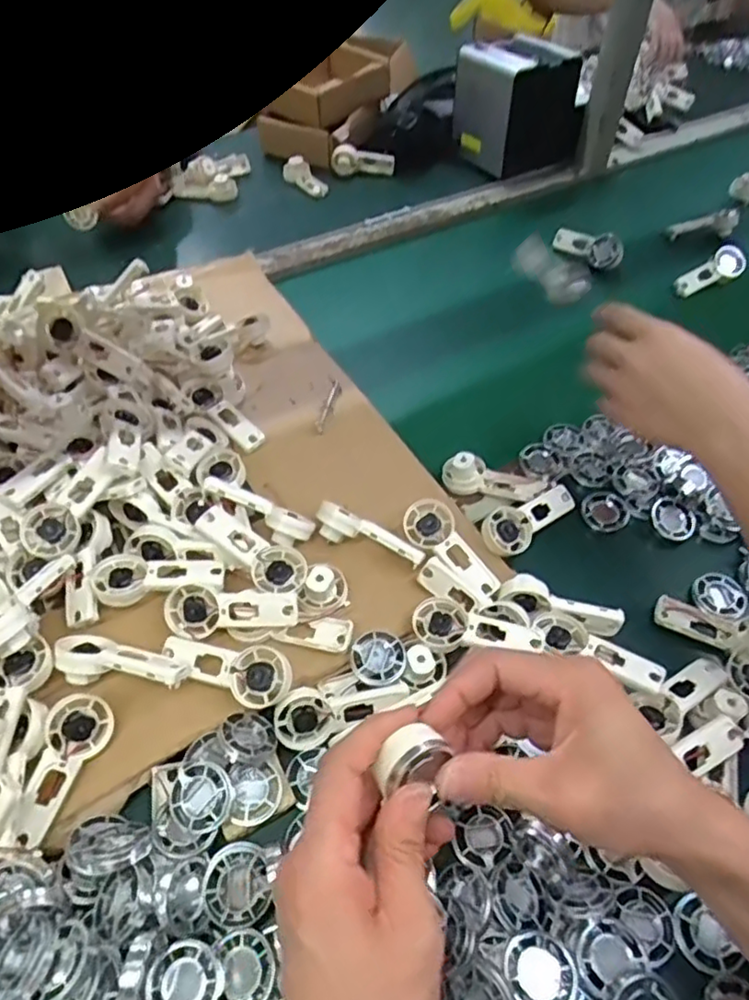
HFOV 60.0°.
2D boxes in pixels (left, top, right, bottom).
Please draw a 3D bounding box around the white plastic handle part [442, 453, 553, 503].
[{"bbox_3d":[0.111,-0.020,0.593,0.094,0.028,0.035,12,52,9],"label":"white plastic handle part"}]

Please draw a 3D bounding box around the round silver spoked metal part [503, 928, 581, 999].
[{"bbox_3d":[0.091,0.262,0.358,0.038,0.015,0.040,0,51,-1],"label":"round silver spoked metal part"}]

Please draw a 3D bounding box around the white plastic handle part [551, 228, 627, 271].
[{"bbox_3d":[0.273,-0.327,0.830,0.017,0.044,0.094,-33,59,-24],"label":"white plastic handle part"}]

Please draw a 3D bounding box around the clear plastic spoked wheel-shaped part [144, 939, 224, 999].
[{"bbox_3d":[-0.101,0.258,0.346,0.038,0.005,0.038,0,51,-1],"label":"clear plastic spoked wheel-shaped part"}]

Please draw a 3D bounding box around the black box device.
[{"bbox_3d":[0.209,-0.559,0.933,0.136,0.172,0.139,-25,55,-21],"label":"black box device"}]

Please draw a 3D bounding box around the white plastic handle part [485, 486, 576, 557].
[{"bbox_3d":[0.134,0.016,0.554,0.092,0.016,0.035,-26,56,-20],"label":"white plastic handle part"}]

